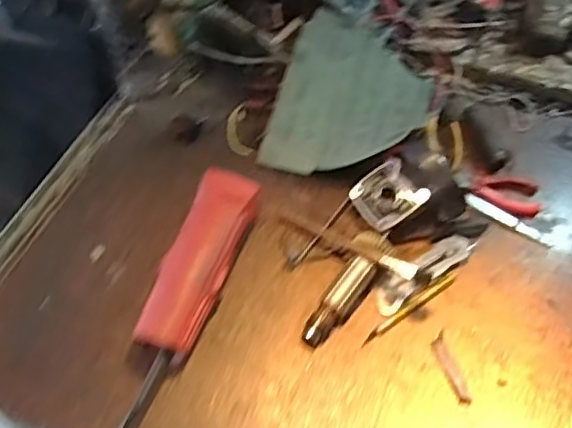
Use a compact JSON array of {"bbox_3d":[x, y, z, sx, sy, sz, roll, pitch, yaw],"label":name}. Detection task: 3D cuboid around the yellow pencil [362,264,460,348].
[{"bbox_3d":[0.136,0.095,0.636,0.143,0.006,0.011,-32,64,-23],"label":"yellow pencil"}]

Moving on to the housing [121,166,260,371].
[{"bbox_3d":[-0.086,0.051,0.608,0.063,0.052,0.205,18,56,8],"label":"housing"}]

